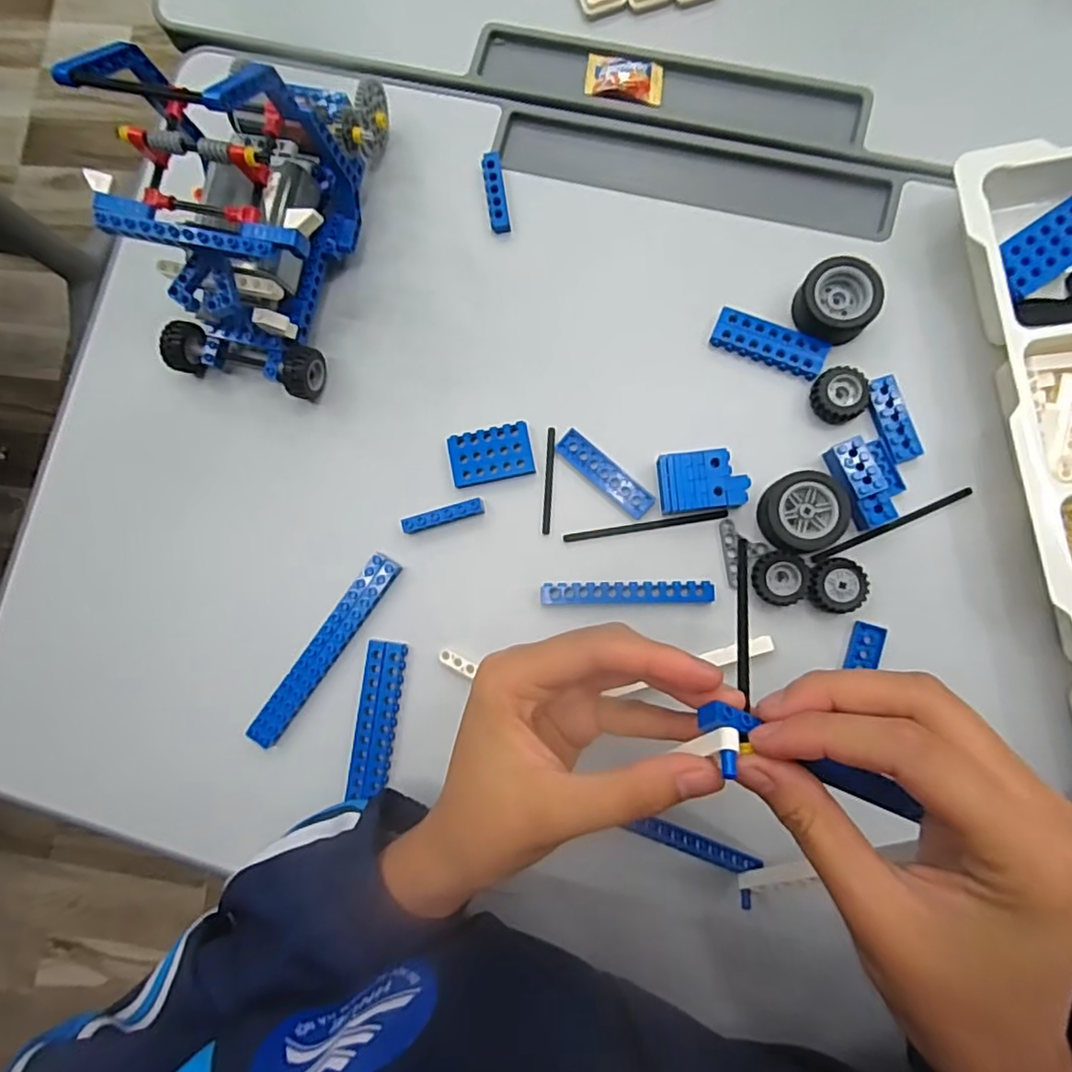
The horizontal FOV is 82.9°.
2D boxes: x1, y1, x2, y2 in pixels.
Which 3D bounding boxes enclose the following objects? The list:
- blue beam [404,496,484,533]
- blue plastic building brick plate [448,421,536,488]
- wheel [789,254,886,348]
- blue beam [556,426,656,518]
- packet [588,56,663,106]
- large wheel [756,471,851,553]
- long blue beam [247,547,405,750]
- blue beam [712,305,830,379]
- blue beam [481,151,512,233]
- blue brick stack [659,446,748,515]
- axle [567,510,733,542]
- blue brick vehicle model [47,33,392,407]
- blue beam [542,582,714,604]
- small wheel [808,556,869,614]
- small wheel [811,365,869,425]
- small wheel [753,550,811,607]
[{"bbox_3d":[-0.053,-0.011,0.351,0.046,0.013,0.009,-19,83,2],"label":"blue beam"},{"bbox_3d":[-0.026,-0.047,0.354,0.047,0.008,0.031,-11,83,3],"label":"blue plastic building brick plate"},{"bbox_3d":[0.166,-0.129,0.339,0.040,0.028,0.041,0,84,4],"label":"wheel"},{"bbox_3d":[0.039,-0.036,0.347,0.063,0.004,0.017,42,88,7],"label":"blue beam"},{"bbox_3d":[0.055,-0.281,0.374,0.047,0.007,0.025,9,84,5],"label":"packet"},{"bbox_3d":[0.144,-0.013,0.328,0.042,0.019,0.041,0,84,4],"label":"large wheel"},{"bbox_3d":[-0.121,0.065,0.345,0.018,0.011,0.124,36,87,7],"label":"long blue beam"},{"bbox_3d":[0.133,-0.111,0.345,0.063,0.008,0.026,23,86,6],"label":"blue beam"},{"bbox_3d":[-0.024,-0.209,0.370,0.012,0.009,0.046,-8,83,3],"label":"blue beam"},{"bbox_3d":[0.093,-0.030,0.338,0.046,0.013,0.032,-5,83,4],"label":"blue brick stack"},{"bbox_3d":[0.061,-0.006,0.344,0.090,0.005,0.005,-9,83,3],"label":"axle"},{"bbox_3d":[-0.155,-0.182,0.319,0.108,0.130,0.179,11,85,6],"label":"blue brick vehicle model"},{"bbox_3d":[0.051,0.032,0.339,0.095,0.007,0.012,-1,84,4],"label":"blue beam"},{"bbox_3d":[0.162,0.027,0.330,0.031,0.018,0.028,-5,83,4],"label":"small wheel"},{"bbox_3d":[0.169,-0.078,0.337,0.027,0.012,0.028,0,84,4],"label":"small wheel"},{"bbox_3d":[0.133,0.023,0.330,0.028,0.010,0.029,0,84,4],"label":"small wheel"}]

